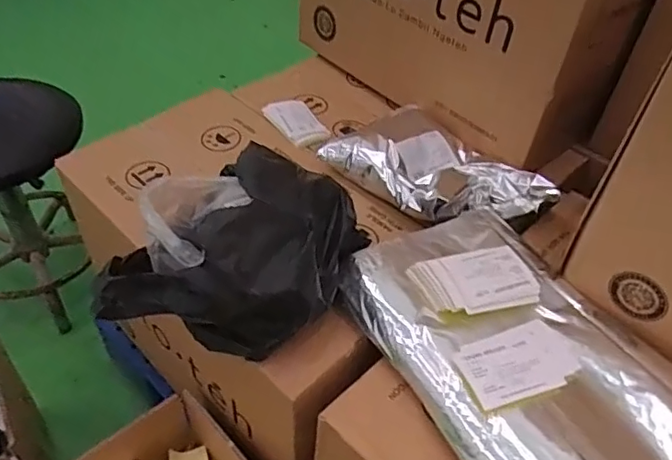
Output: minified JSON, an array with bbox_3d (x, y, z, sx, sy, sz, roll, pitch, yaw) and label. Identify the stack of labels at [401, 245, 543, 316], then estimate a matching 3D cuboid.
[{"bbox_3d":[0.134,0.049,0.537,0.113,0.020,0.065,-8,46,-11],"label":"stack of labels"}]

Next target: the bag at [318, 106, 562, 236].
[{"bbox_3d":[0.124,-0.073,0.692,0.168,0.054,0.252,-33,55,-30],"label":"bag"}]

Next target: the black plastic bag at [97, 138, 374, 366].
[{"bbox_3d":[-0.086,0.019,0.517,0.211,0.138,0.152,2,45,0],"label":"black plastic bag"}]

